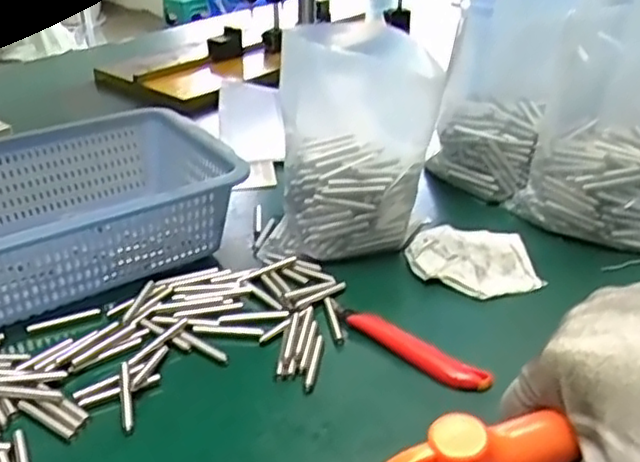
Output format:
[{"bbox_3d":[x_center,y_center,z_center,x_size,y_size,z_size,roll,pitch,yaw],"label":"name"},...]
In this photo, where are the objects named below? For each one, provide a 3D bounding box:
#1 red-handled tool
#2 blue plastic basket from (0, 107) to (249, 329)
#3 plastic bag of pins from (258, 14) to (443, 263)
[{"bbox_3d":[0.069,0.090,0.525,0.133,0.020,0.018,25,38,36],"label":"red-handled tool"},{"bbox_3d":[-0.251,-0.027,0.653,0.287,0.086,0.212,-16,34,-27],"label":"blue plastic basket"},{"bbox_3d":[0.028,-0.075,0.626,0.147,0.198,0.084,5,30,8],"label":"plastic bag of pins"}]

